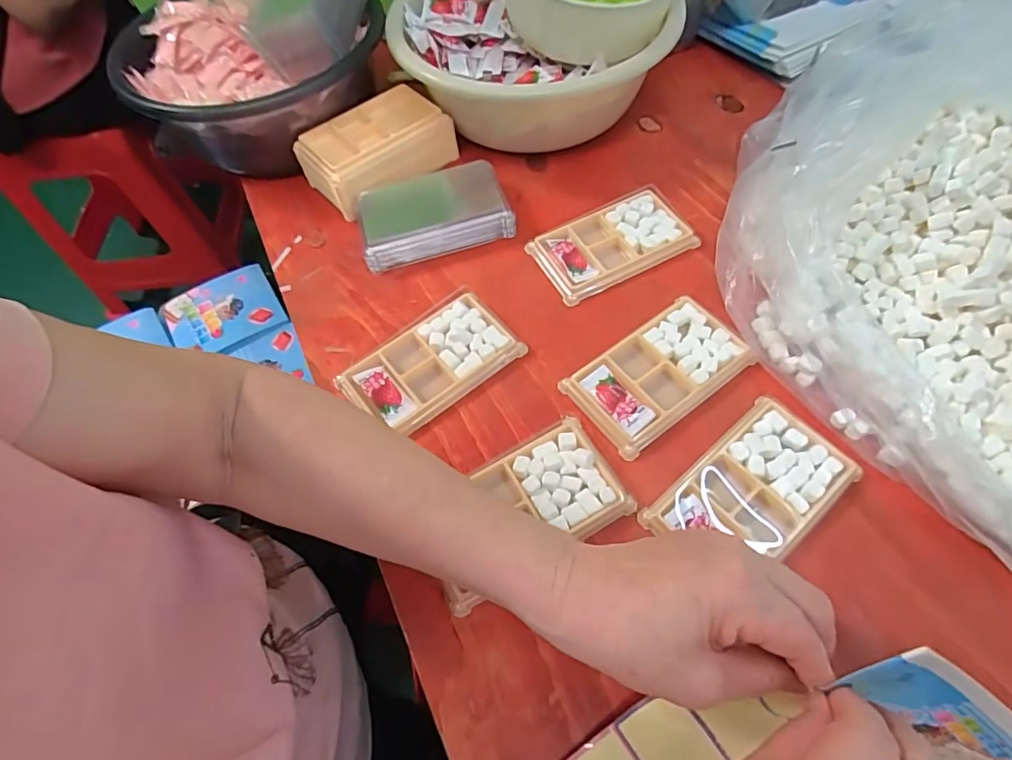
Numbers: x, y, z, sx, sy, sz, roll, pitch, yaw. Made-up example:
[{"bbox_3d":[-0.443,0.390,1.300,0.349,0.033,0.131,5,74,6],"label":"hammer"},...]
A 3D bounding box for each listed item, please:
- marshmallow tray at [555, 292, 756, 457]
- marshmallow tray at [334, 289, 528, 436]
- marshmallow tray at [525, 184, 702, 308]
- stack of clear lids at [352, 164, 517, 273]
[{"bbox_3d":[0.118,-0.006,0.399,0.131,0.013,0.074,-33,63,-14],"label":"marshmallow tray"},{"bbox_3d":[-0.059,-0.014,0.417,0.133,0.016,0.077,-36,64,-15],"label":"marshmallow tray"},{"bbox_3d":[0.096,-0.124,0.467,0.136,0.019,0.073,-24,61,-9],"label":"marshmallow tray"},{"bbox_3d":[-0.068,-0.157,0.490,0.139,0.034,0.083,-16,60,-4],"label":"stack of clear lids"}]

